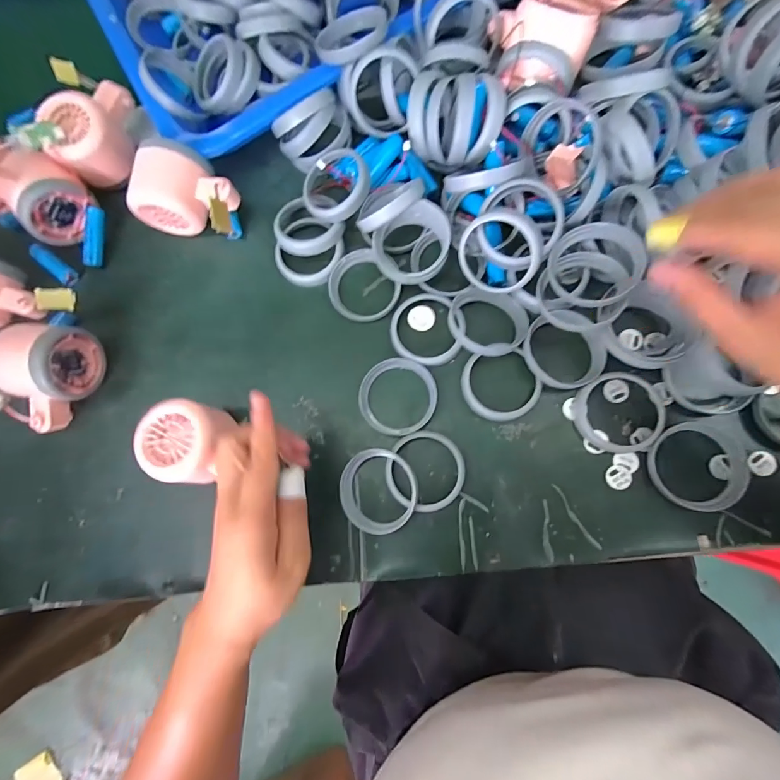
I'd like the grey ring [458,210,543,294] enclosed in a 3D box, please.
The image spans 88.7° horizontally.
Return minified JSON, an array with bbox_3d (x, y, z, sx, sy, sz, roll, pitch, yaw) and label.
[{"bbox_3d":[0.078,-0.097,0.285,0.058,0.013,0.056,18,132,21],"label":"grey ring"}]

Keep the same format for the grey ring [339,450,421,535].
[{"bbox_3d":[-0.008,0.073,0.292,0.056,0.019,0.058,-1,81,7],"label":"grey ring"}]

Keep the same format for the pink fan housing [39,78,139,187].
[{"bbox_3d":[-0.258,-0.223,0.344,0.048,0.048,0.085,7,82,8],"label":"pink fan housing"}]

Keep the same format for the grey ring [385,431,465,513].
[{"bbox_3d":[0.027,0.060,0.293,0.057,0.006,0.056,-1,79,5],"label":"grey ring"}]

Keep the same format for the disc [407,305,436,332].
[{"bbox_3d":[0.025,-0.058,0.321,0.021,0.004,0.020,-6,81,6],"label":"disc"}]

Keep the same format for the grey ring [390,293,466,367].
[{"bbox_3d":[0.028,-0.048,0.306,0.057,0.009,0.057,-1,81,7],"label":"grey ring"}]

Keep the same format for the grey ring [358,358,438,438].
[{"bbox_3d":[0.006,0.005,0.306,0.058,0.007,0.059,-1,81,7],"label":"grey ring"}]

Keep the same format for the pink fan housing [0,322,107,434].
[{"bbox_3d":[-0.283,-0.012,0.323,0.067,0.058,0.084,10,82,9],"label":"pink fan housing"}]

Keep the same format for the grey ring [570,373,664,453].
[{"bbox_3d":[0.163,0.016,0.286,0.057,0.012,0.055,-1,81,7],"label":"grey ring"}]

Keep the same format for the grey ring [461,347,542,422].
[{"bbox_3d":[0.083,-0.003,0.297,0.056,0.006,0.051,-1,81,7],"label":"grey ring"}]

